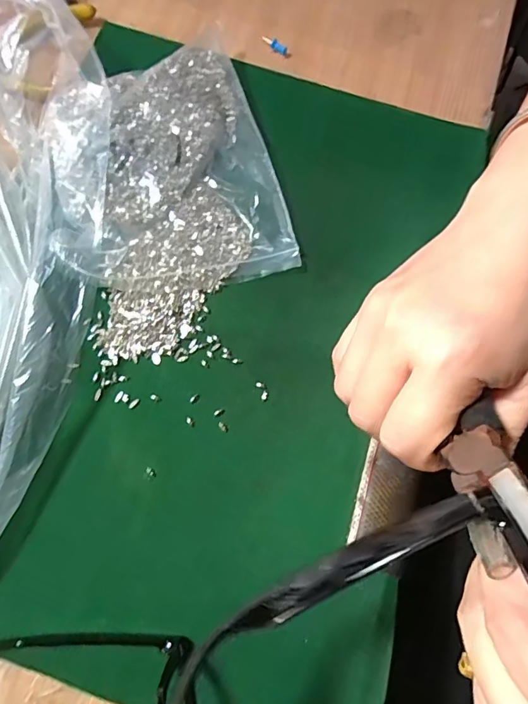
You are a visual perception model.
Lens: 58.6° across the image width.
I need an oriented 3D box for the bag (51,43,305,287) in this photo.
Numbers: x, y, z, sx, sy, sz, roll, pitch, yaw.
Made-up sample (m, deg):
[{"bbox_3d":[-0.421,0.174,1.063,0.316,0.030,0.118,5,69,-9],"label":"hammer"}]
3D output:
[{"bbox_3d":[-0.070,-0.125,0.316,0.140,0.034,0.174,-17,75,-6],"label":"bag"}]

